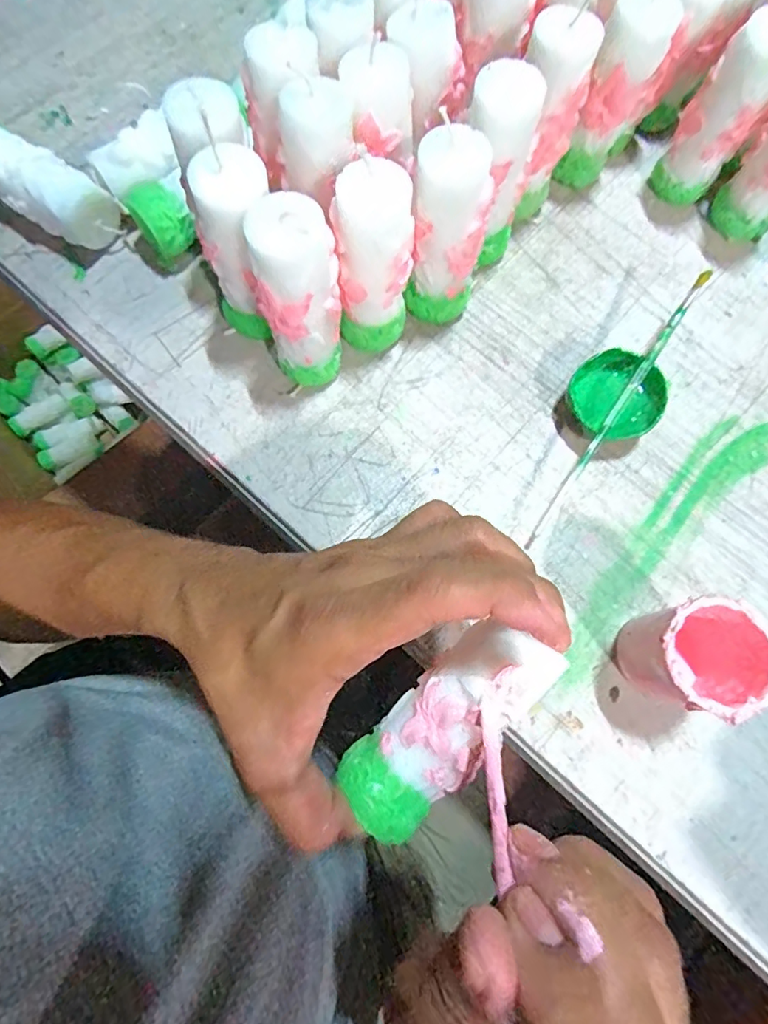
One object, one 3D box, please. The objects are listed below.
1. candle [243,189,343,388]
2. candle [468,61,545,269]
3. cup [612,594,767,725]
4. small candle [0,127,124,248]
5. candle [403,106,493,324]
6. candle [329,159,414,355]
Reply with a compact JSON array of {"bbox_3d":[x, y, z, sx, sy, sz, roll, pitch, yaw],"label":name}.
[{"bbox_3d":[-0.047,-0.109,0.283,0.046,0.109,0.038,6,74,0],"label":"candle"},{"bbox_3d":[0.065,-0.198,0.312,0.034,0.110,0.036,-43,80,-12],"label":"candle"},{"bbox_3d":[0.148,0.071,0.260,0.046,0.064,0.050,1,74,-2],"label":"cup"},{"bbox_3d":[-0.229,-0.210,0.341,0.113,0.043,0.034,28,75,6],"label":"small candle"},{"bbox_3d":[0.035,-0.154,0.300,0.038,0.107,0.038,10,74,1],"label":"candle"},{"bbox_3d":[-0.006,-0.132,0.291,0.040,0.109,0.033,3,74,-1],"label":"candle"}]

